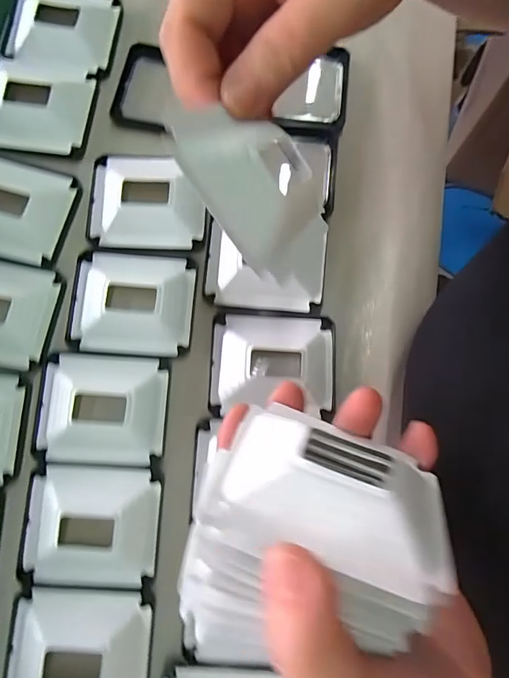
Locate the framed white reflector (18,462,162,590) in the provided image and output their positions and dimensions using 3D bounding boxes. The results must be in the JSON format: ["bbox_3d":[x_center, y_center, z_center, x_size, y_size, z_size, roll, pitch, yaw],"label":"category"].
[{"bbox_3d":[-0.098,0.109,0.251,0.081,0.013,0.068,4,79,0],"label":"framed white reflector"}]

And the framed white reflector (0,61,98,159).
[{"bbox_3d":[-0.158,-0.164,0.300,0.083,0.014,0.062,9,79,1],"label":"framed white reflector"}]

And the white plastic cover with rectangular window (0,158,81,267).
[{"bbox_3d":[-0.164,-0.089,0.288,0.079,0.011,0.065,15,79,2],"label":"white plastic cover with rectangular window"}]

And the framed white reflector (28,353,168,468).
[{"bbox_3d":[-0.096,0.043,0.264,0.080,0.011,0.066,3,79,0],"label":"framed white reflector"}]

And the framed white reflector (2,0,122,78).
[{"bbox_3d":[-0.145,-0.231,0.317,0.082,0.016,0.067,9,79,1],"label":"framed white reflector"}]

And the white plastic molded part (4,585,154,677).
[{"bbox_3d":[-0.099,0.178,0.239,0.080,0.012,0.069,5,79,0],"label":"white plastic molded part"}]

